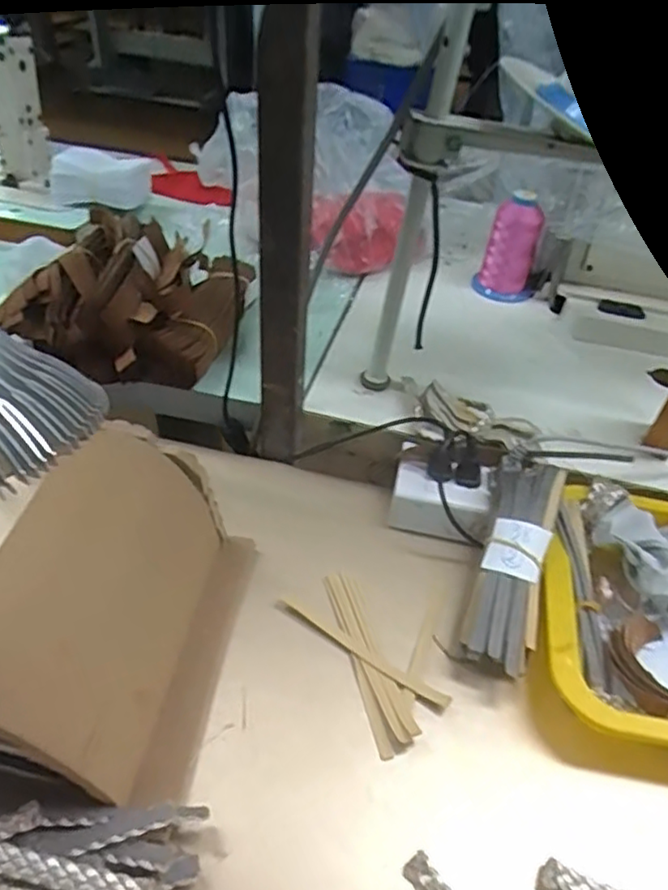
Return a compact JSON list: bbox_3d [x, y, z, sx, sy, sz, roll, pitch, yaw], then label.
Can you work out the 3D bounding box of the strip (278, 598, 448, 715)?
[{"bbox_3d":[0.018,0.140,0.442,0.129,0.004,0.011,27,47,21],"label":"strip"}]

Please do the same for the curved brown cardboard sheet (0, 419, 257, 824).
[{"bbox_3d":[-0.140,0.097,0.392,0.141,0.114,0.200,7,43,3],"label":"curved brown cardboard sheet"}]

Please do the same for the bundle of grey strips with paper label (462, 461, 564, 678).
[{"bbox_3d":[0.126,0.081,0.459,0.042,0.026,0.148,15,64,11],"label":"bundle of grey strips with paper label"}]

